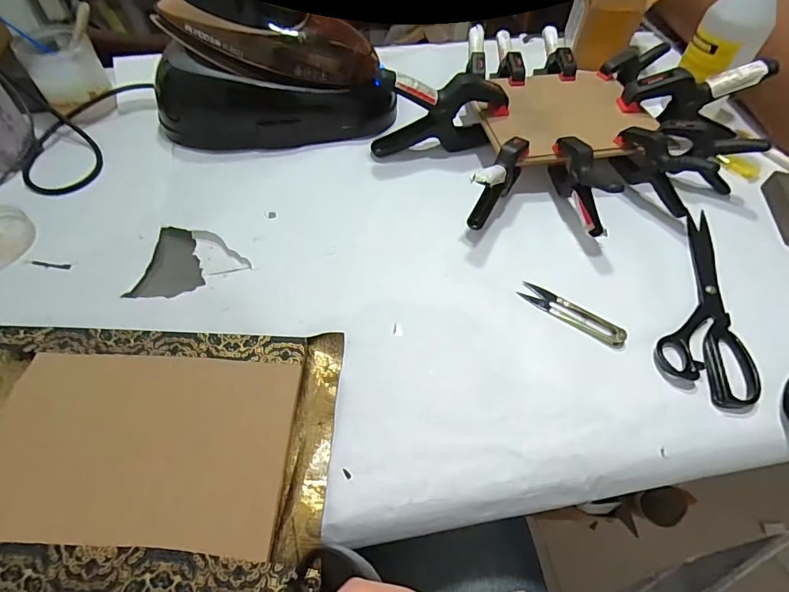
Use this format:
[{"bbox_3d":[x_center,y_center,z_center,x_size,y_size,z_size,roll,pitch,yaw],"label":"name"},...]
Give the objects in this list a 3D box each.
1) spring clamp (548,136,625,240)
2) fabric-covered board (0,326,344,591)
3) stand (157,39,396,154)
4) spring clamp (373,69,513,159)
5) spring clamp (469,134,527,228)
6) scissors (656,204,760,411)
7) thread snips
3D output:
[{"bbox_3d":[0.199,-0.118,0.469,0.022,0.068,0.102,-12,56,-10],"label":"spring clamp"},{"bbox_3d":[-0.196,0.114,0.330,0.293,0.017,0.191,2,54,0],"label":"fabric-covered board"},{"bbox_3d":[-0.145,-0.258,0.545,0.293,0.088,0.106,-1,54,-2],"label":"stand"},{"bbox_3d":[0.055,-0.224,0.525,0.163,0.092,0.040,-3,55,-4],"label":"spring clamp"},{"bbox_3d":[0.111,-0.123,0.464,0.020,0.073,0.103,30,59,18],"label":"spring clamp"},{"bbox_3d":[0.308,-0.003,0.426,0.079,0.008,0.232,21,57,13],"label":"scissors"},{"bbox_3d":[0.168,0.016,0.413,0.100,0.006,0.024,32,60,20],"label":"thread snips"}]

